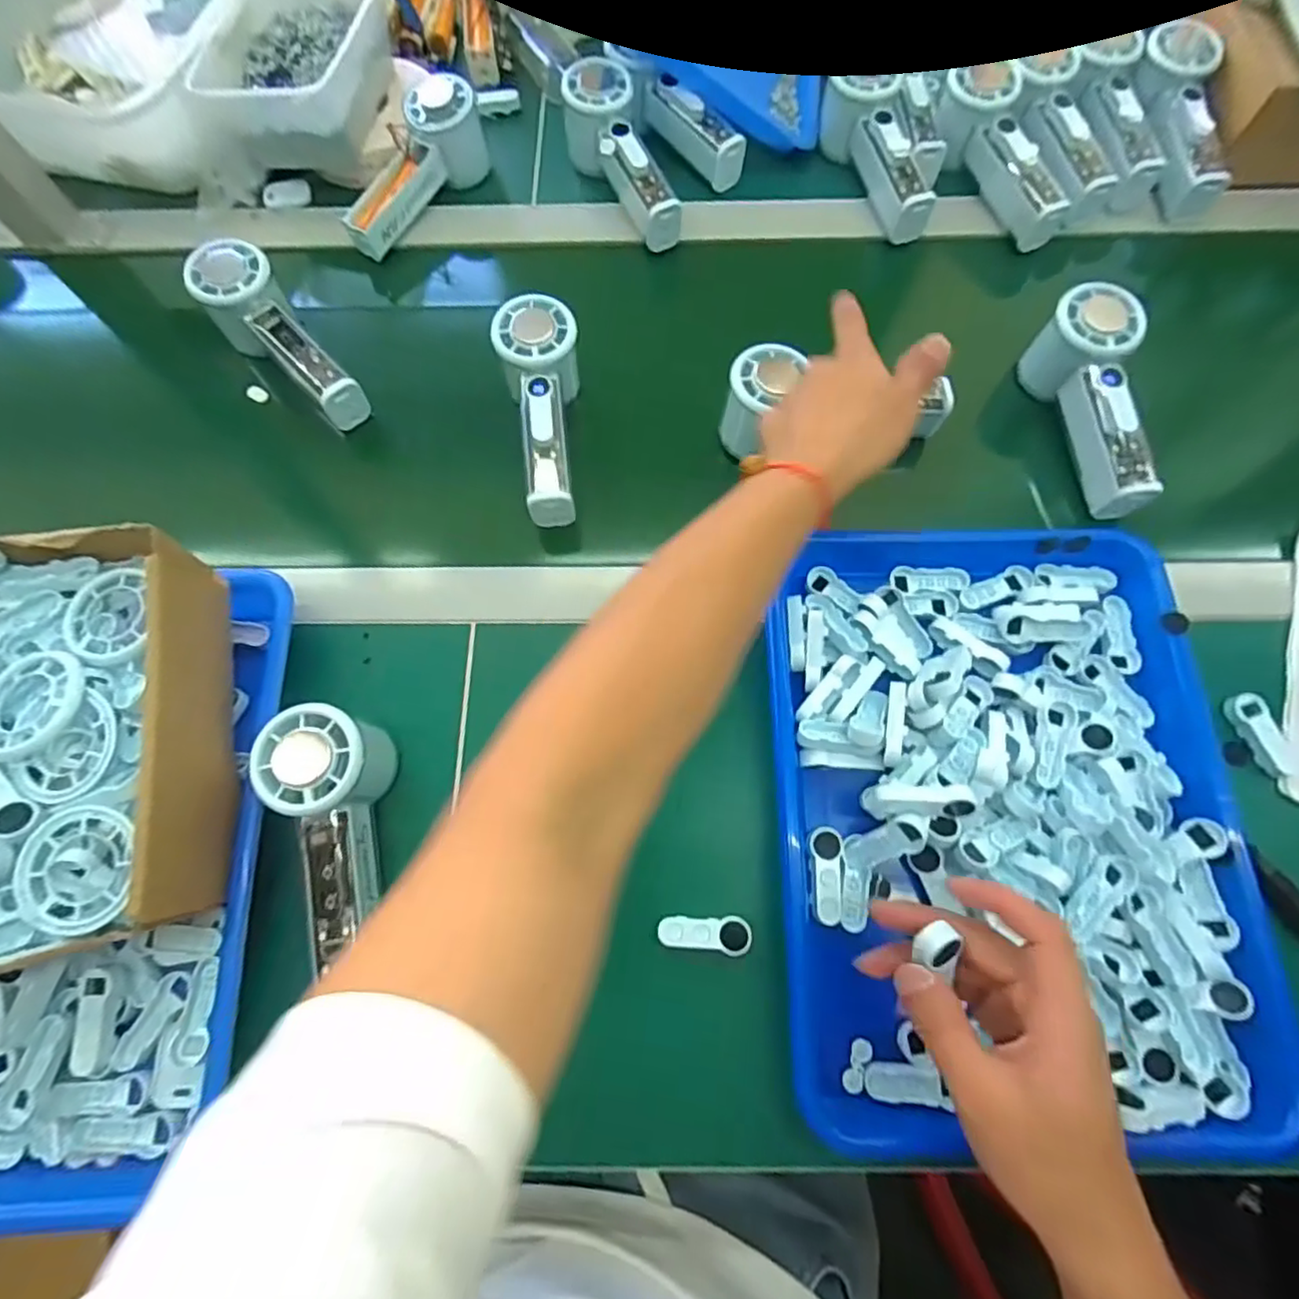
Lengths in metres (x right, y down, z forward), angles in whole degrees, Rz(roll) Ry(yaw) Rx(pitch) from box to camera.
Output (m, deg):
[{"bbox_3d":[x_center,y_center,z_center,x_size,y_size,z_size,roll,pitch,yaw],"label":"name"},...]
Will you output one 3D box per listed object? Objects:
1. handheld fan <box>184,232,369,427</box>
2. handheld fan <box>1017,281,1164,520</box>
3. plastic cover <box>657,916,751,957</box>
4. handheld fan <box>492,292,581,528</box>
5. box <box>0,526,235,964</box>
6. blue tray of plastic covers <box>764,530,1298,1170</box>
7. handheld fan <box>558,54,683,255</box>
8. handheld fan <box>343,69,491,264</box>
[{"bbox_3d":[-0.271,-0.230,0.467,0.153,0.056,0.053,45,77,0],"label":"handheld fan"},{"bbox_3d":[0.312,-0.169,0.438,0.046,0.061,0.151,-9,84,-2],"label":"handheld fan"},{"bbox_3d":[0.031,0.157,0.345,0.050,0.004,0.019,7,71,4],"label":"plastic cover"},{"bbox_3d":[-0.075,-0.163,0.441,0.052,0.050,0.153,-4,84,0],"label":"handheld fan"},{"bbox_3d":[-0.340,0.055,0.341,0.203,0.087,0.216,-6,70,-1],"label":"box"},{"bbox_3d":[0.194,0.082,0.353,0.243,0.040,0.335,0,70,1],"label":"blue tray of plastic covers"},{"bbox_3d":[-0.021,-0.410,0.526,0.058,0.062,0.162,-28,87,-8],"label":"handheld fan"},{"bbox_3d":[-0.195,-0.398,0.523,0.047,0.061,0.151,35,88,12],"label":"handheld fan"}]

